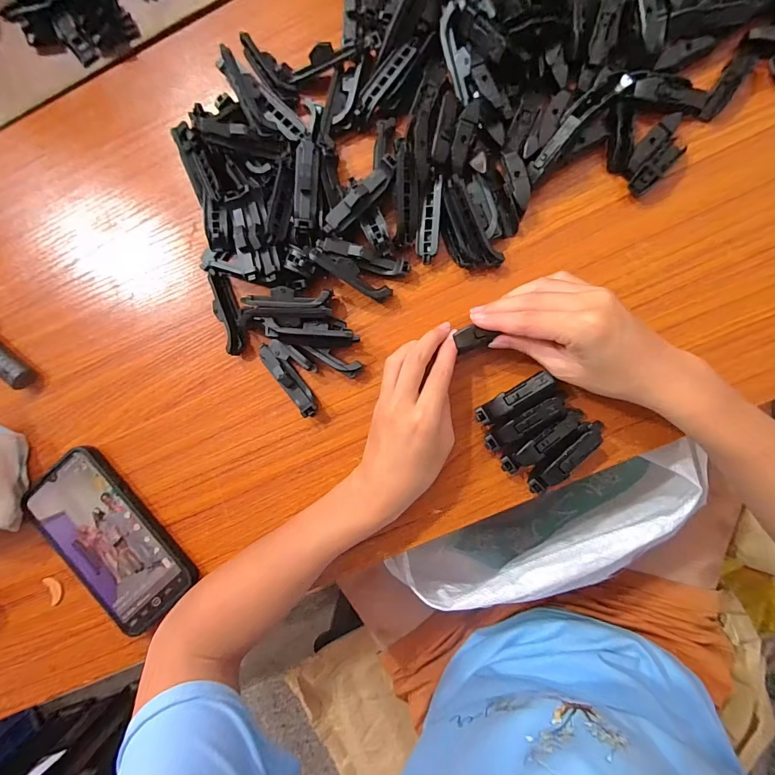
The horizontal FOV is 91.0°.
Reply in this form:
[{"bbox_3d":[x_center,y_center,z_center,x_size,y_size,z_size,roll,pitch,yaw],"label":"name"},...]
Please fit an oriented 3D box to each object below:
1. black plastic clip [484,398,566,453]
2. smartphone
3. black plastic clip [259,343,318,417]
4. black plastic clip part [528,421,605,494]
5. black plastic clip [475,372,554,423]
[{"bbox_3d":[0.108,0.030,0.299,0.065,0.014,0.019,-33,88,18],"label":"black plastic clip"},{"bbox_3d":[-0.249,0.136,0.342,0.083,0.014,0.160,-41,87,4],"label":"smartphone"},{"bbox_3d":[-0.084,-0.007,0.325,0.017,0.015,0.074,-38,87,4],"label":"black plastic clip"},{"bbox_3d":[0.141,0.054,0.299,0.075,0.020,0.020,-40,87,4],"label":"black plastic clip part"},{"bbox_3d":[0.102,0.011,0.302,0.065,0.026,0.022,-31,88,5],"label":"black plastic clip"}]

